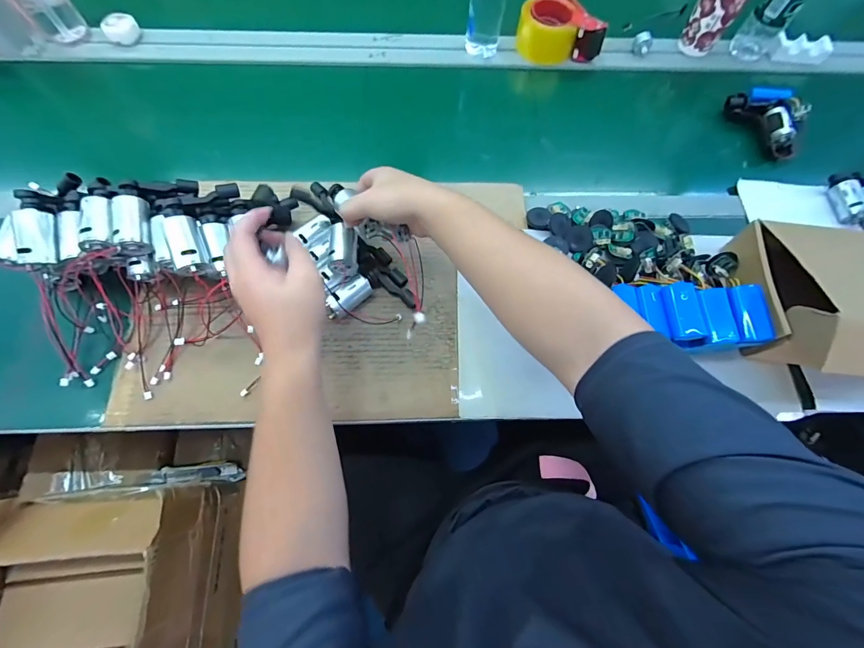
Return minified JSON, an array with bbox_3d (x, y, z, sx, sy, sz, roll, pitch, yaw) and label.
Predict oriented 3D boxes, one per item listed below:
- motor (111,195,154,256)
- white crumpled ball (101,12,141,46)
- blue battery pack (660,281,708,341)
[{"bbox_3d":[-0.342,-0.116,0.440,0.033,0.028,0.068,-12,82,-8],"label":"motor"},{"bbox_3d":[-0.558,-0.530,0.688,0.055,0.028,0.045,-40,75,-17],"label":"white crumpled ball"},{"bbox_3d":[0.302,-0.016,0.460,0.038,0.016,0.070,-2,68,-4],"label":"blue battery pack"}]

